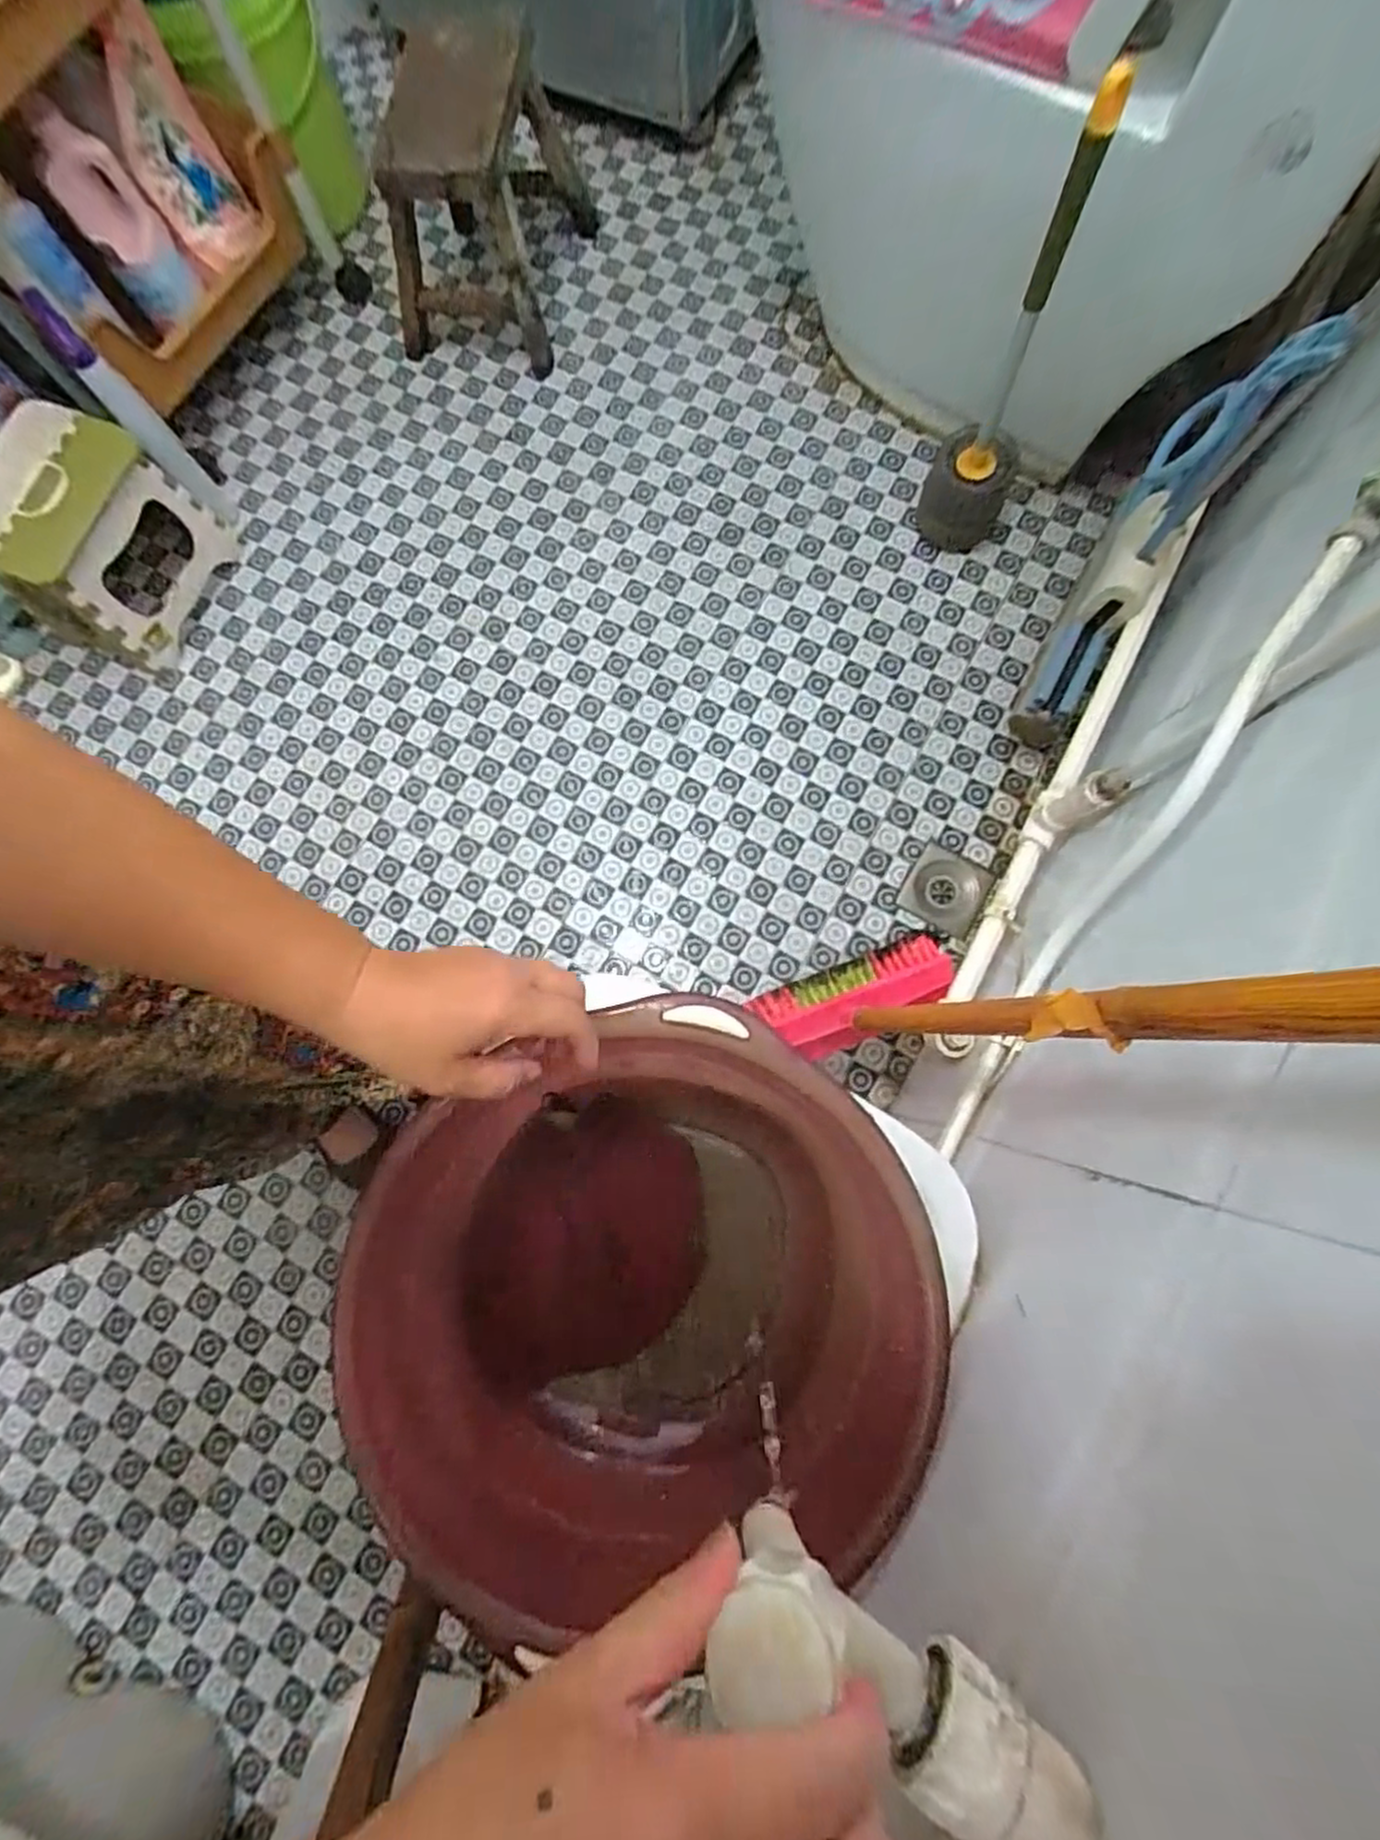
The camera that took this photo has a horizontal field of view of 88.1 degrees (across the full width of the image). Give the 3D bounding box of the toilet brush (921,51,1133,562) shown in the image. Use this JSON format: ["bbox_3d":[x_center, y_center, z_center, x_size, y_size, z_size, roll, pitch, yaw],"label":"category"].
[{"bbox_3d":[0.378,-0.632,0.816,0.105,0.469,0.107,19,80,4],"label":"toilet brush"}]

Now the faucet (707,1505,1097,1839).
[{"bbox_3d":[0.058,0.239,0.212,0.128,0.039,0.052,42,82,-4],"label":"faucet"}]

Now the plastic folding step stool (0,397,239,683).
[{"bbox_3d":[-0.783,-0.503,0.954,0.183,0.194,0.284,25,80,5],"label":"plastic folding step stool"}]

